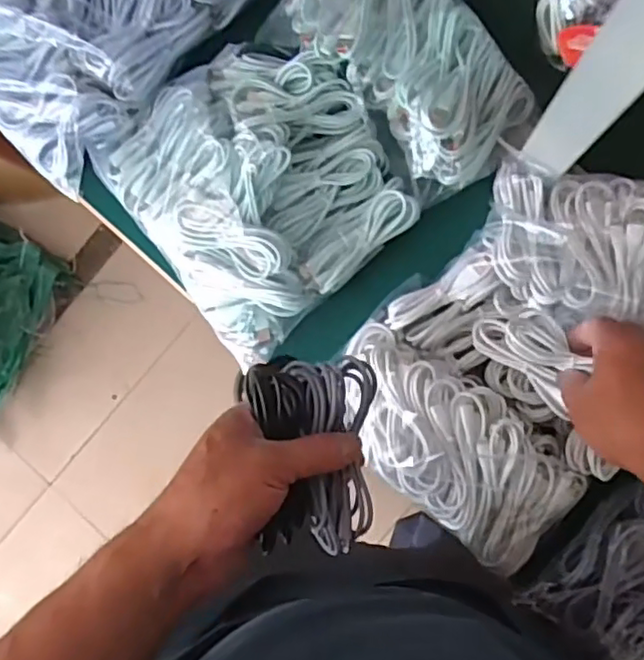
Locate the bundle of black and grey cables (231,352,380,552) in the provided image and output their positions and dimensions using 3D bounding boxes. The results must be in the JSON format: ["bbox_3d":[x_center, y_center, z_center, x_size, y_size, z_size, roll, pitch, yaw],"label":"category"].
[{"bbox_3d":[-0.010,0.078,0.400,0.080,0.038,0.119,1,88,6],"label":"bundle of black and grey cables"}]

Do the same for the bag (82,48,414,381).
[{"bbox_3d":[-0.057,-0.136,0.589,0.235,0.062,0.256,-36,84,3],"label":"bag"}]

